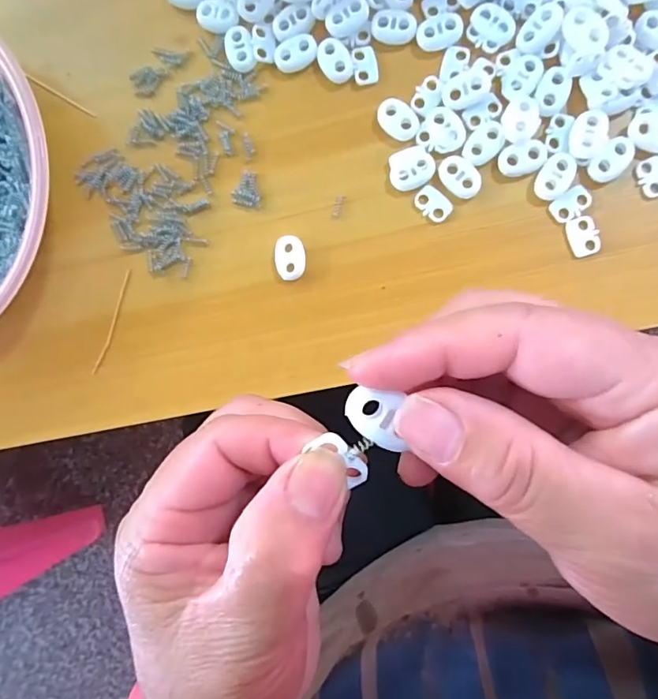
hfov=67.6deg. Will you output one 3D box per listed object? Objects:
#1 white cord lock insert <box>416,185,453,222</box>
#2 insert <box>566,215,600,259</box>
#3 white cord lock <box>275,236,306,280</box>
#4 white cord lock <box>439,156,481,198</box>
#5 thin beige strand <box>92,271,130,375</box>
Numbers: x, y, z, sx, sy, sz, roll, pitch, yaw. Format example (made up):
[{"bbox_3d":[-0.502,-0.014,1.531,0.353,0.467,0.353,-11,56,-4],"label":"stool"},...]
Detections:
[{"bbox_3d":[0.052,-0.072,0.244,0.019,0.004,0.012,37,97,5],"label":"white cord lock insert"},{"bbox_3d":[0.122,-0.054,0.235,0.013,0.004,0.019,-15,90,9],"label":"insert"},{"bbox_3d":[-0.020,-0.047,0.254,0.016,0.004,0.023,3,93,8],"label":"white cord lock"},{"bbox_3d":[0.064,-0.084,0.240,0.015,0.004,0.023,-41,86,8],"label":"white cord lock"},{"bbox_3d":[-0.120,-0.014,0.271,0.004,0.004,0.061,23,96,7],"label":"thin beige strand"}]

